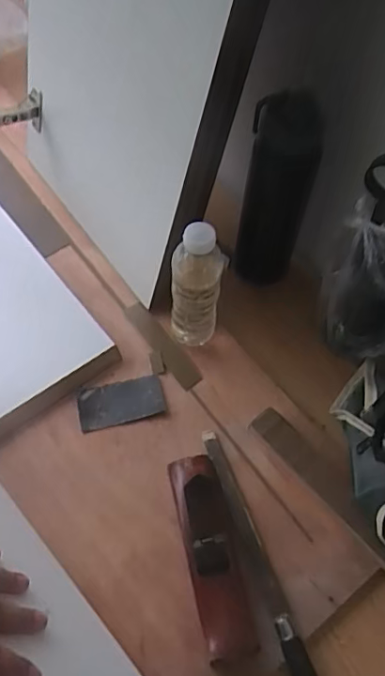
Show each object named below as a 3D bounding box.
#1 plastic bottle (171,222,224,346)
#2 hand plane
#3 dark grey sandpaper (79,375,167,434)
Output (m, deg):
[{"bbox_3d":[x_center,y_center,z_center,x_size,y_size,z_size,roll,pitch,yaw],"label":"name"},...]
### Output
[{"bbox_3d":[0.003,-0.054,0.606,0.056,0.185,0.049,4,59,0],"label":"plastic bottle"},{"bbox_3d":[0.021,0.206,0.525,0.052,0.061,0.190,-11,61,-9],"label":"hand plane"},{"bbox_3d":[-0.084,0.076,0.631,0.098,0.013,0.052,-12,61,-9],"label":"dark grey sandpaper"}]

